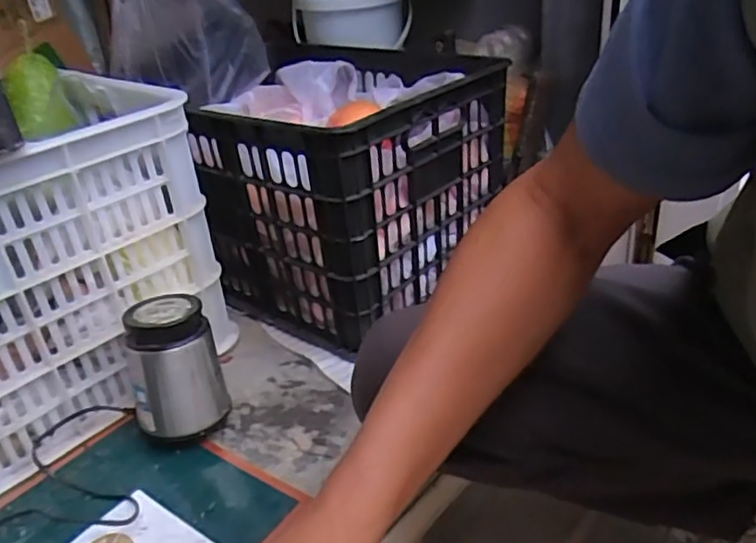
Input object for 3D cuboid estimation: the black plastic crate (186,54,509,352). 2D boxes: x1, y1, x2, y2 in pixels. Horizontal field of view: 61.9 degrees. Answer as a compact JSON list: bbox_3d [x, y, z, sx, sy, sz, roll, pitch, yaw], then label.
[{"bbox_3d":[-0.024,-0.118,0.861,0.276,0.278,0.353,19,38,36],"label":"black plastic crate"}]

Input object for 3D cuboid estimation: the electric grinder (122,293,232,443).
[{"bbox_3d":[-0.210,0.108,0.663,0.088,0.146,0.086,-12,30,-11],"label":"electric grinder"}]

